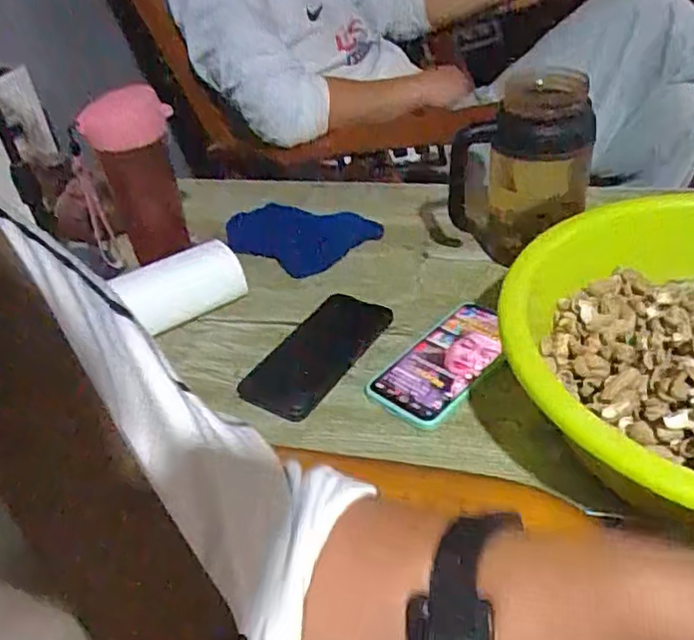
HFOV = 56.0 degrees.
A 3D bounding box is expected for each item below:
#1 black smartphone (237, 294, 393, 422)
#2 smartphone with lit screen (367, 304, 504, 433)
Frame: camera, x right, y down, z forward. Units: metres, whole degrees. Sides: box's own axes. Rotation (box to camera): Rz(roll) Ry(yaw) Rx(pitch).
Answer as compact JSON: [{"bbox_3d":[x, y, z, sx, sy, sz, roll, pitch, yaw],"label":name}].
[{"bbox_3d":[-0.029,0.031,0.619,0.081,0.014,0.156,16,43,26],"label":"black smartphone"},{"bbox_3d":[0.089,0.036,0.576,0.072,0.008,0.143,31,54,34],"label":"smartphone with lit screen"}]

